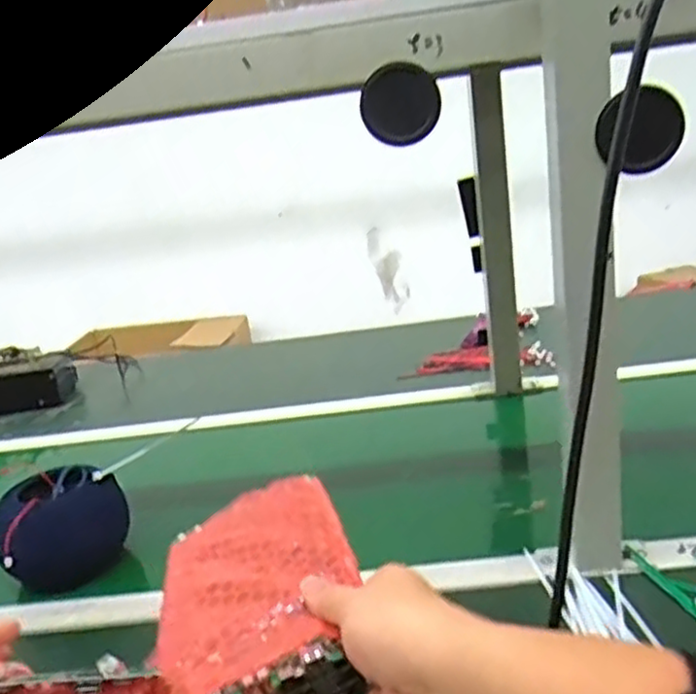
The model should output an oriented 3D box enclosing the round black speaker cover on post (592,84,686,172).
[{"bbox_3d":[0.225,-0.169,0.561,0.063,0.069,0.016,-41,-34,26],"label":"round black speaker cover on post"}]

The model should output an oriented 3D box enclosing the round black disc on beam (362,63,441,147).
[{"bbox_3d":[0.042,-0.193,0.574,0.062,0.058,0.016,-6,19,6],"label":"round black disc on beam"}]

